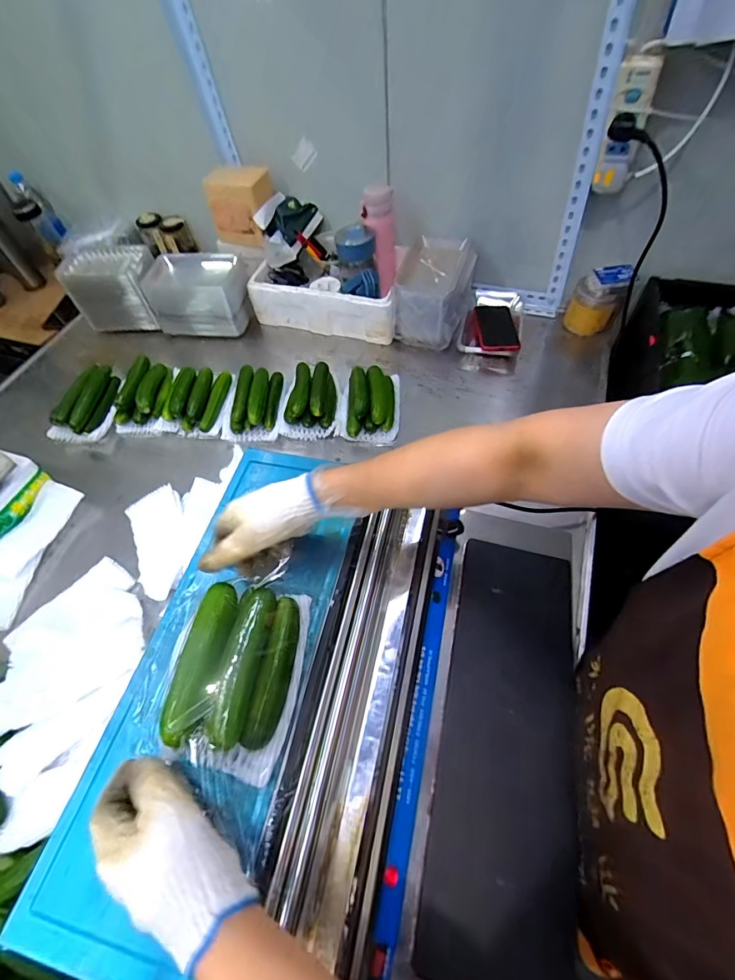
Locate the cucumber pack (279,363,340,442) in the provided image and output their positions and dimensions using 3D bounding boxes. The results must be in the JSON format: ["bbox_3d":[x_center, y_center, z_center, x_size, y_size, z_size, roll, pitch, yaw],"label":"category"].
[{"bbox_3d":[-0.107,-0.181,0.820,0.104,0.056,0.165,1,57,5],"label":"cucumber pack"}]

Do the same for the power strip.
[{"bbox_3d":[0.387,-0.542,0.649,0.054,0.163,0.032,26,62,20],"label":"power strip"}]

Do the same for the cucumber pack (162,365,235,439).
[{"bbox_3d":[-0.332,-0.179,0.844,0.118,0.063,0.155,2,57,6],"label":"cucumber pack"}]

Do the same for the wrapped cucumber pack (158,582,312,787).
[{"bbox_3d":[-0.117,0.157,0.380,0.104,0.056,0.150,8,58,9],"label":"wrapped cucumber pack"}]

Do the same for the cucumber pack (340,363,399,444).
[{"bbox_3d":[0.007,-0.165,0.808,0.108,0.065,0.157,1,57,5],"label":"cucumber pack"}]

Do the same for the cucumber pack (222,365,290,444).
[{"bbox_3d":[-0.218,-0.165,0.831,0.106,0.060,0.159,0,57,4],"label":"cucumber pack"}]

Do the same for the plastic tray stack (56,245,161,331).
[{"bbox_3d":[-0.589,-0.476,1.009,0.205,0.136,0.141,2,57,6],"label":"plastic tray stack"}]

